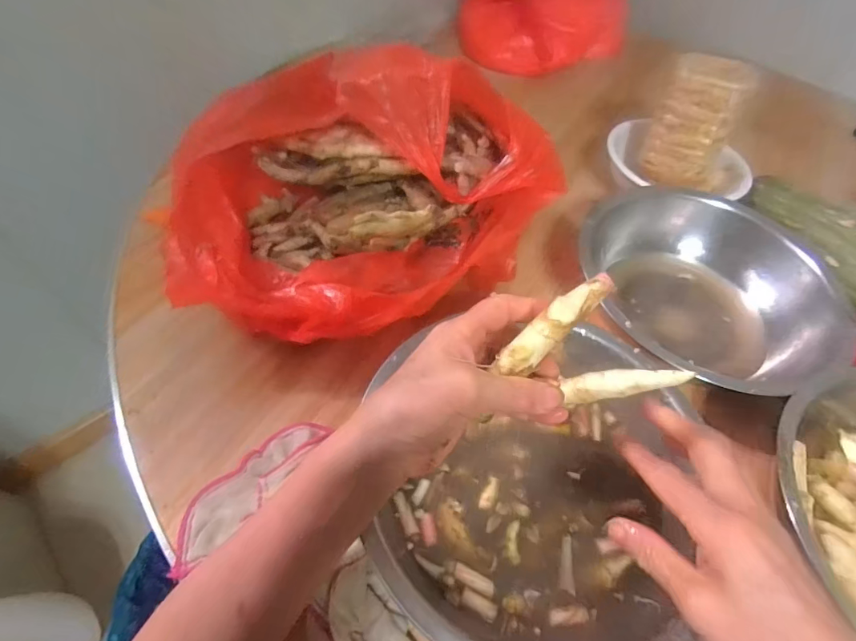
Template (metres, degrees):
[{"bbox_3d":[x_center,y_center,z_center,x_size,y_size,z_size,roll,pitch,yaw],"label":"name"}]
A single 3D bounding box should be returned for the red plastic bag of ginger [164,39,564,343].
[{"bbox_3d":[-0.091,-0.122,0.453,0.356,0.186,0.282,21,55,11],"label":"red plastic bag of ginger"}]

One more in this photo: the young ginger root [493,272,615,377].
[{"bbox_3d":[0.080,0.002,0.279,0.088,0.019,0.018,-40,64,-7],"label":"young ginger root"}]

